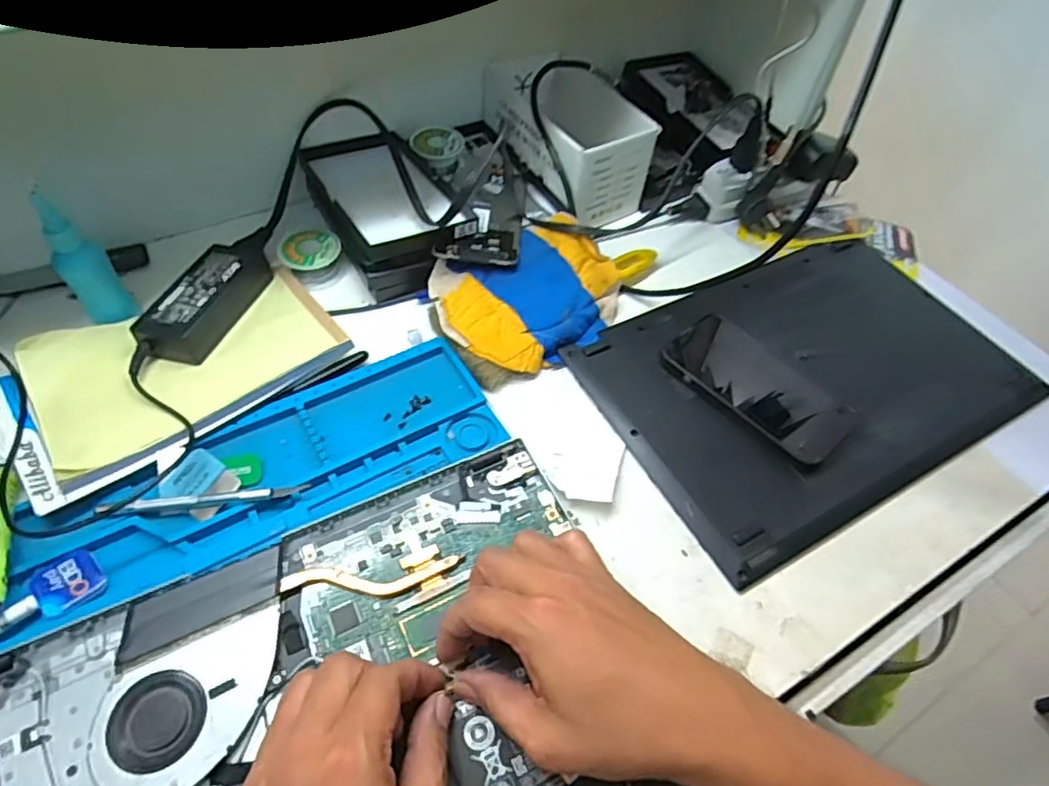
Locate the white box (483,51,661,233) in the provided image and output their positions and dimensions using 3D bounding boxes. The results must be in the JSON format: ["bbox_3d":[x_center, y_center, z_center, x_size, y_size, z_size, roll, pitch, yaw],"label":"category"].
[{"bbox_3d":[0.042,-0.278,0.647,0.111,0.085,0.200,-23,60,-20],"label":"white box"}]

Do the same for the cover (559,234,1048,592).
[{"bbox_3d":[0.247,-0.023,0.530,0.370,0.016,0.235,-23,60,-20],"label":"cover"}]

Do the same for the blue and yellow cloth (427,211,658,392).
[{"bbox_3d":[0.023,-0.093,0.549,0.214,0.032,0.127,-25,61,-21],"label":"blue and yellow cloth"}]

